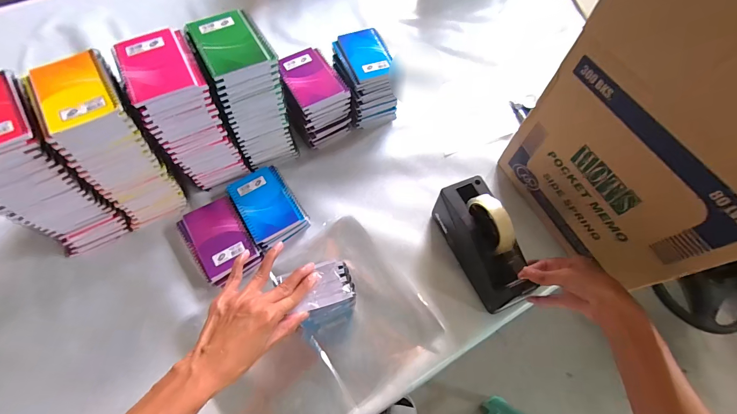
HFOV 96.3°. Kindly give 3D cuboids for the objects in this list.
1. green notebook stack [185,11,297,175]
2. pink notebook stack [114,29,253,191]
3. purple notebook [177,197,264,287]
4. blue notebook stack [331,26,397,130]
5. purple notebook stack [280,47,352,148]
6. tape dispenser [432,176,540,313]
[{"bbox_3d":[-0.207,-0.188,0.585,0.104,0.238,0.131,-26,67,-14],"label":"green notebook stack"},{"bbox_3d":[-0.294,-0.150,0.550,0.100,0.210,0.129,-26,67,-14],"label":"pink notebook stack"},{"bbox_3d":[-0.254,0.054,0.558,0.096,0.013,0.145,-32,68,-16],"label":"purple notebook"},{"bbox_3d":[-0.007,-0.266,0.690,0.099,0.122,0.143,-16,64,-8],"label":"blue notebook stack"},{"bbox_3d":[-0.109,-0.209,0.655,0.104,0.129,0.126,-32,67,-15],"label":"purple notebook stack"},{"bbox_3d":[0.184,0.051,0.525,0.075,0.115,0.194,-19,64,-9],"label":"tape dispenser"}]

